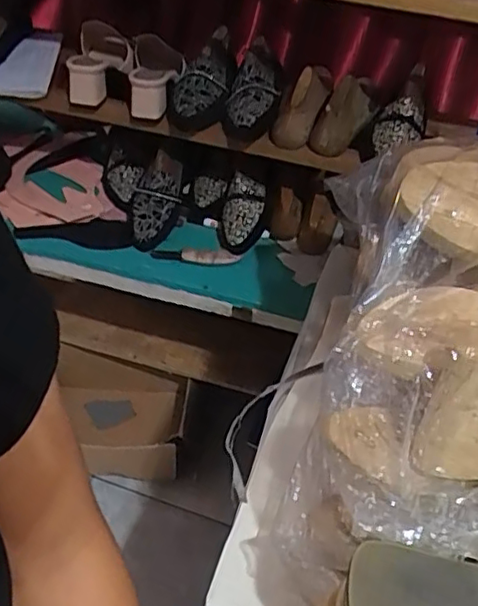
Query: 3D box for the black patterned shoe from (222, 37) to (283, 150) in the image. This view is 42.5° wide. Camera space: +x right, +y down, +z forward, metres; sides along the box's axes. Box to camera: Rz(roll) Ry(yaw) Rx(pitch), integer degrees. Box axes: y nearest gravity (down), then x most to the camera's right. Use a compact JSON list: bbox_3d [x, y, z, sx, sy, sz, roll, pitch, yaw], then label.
[{"bbox_3d":[0.027,-0.335,0.962,0.070,0.085,0.232,10,45,5],"label":"black patterned shoe"}]

